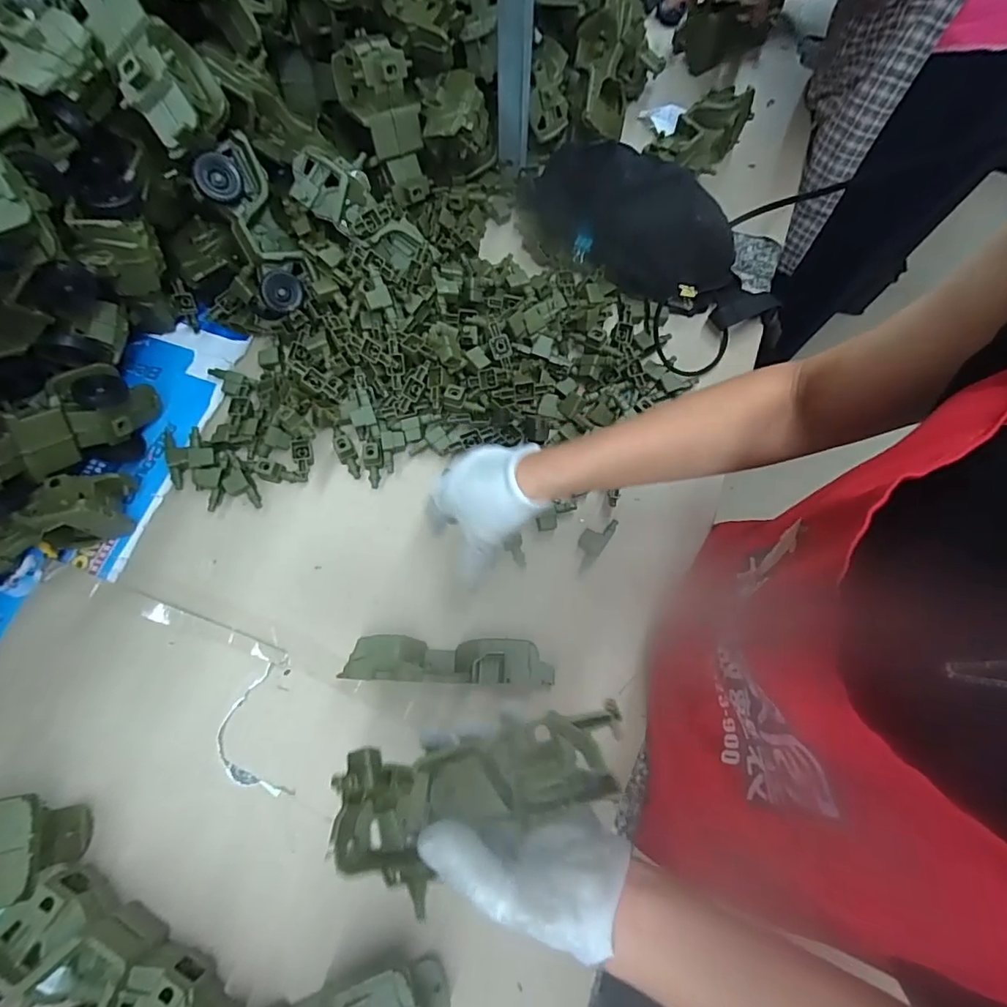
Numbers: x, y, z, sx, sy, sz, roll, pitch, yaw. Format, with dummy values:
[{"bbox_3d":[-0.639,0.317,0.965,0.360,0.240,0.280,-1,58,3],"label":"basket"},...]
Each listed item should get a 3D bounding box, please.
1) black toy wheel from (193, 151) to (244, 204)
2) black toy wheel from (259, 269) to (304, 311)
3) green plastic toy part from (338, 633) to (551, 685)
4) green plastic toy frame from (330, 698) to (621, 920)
[{"bbox_3d":[-0.283,-0.324,0.521,0.043,0.017,0.043,-8,103,-35],"label":"black toy wheel"},{"bbox_3d":[-0.241,-0.231,0.571,0.043,0.012,0.043,-3,98,-25],"label":"black toy wheel"},{"bbox_3d":[-0.048,0.147,0.492,0.185,0.057,0.039,2,72,-1],"label":"green plastic toy part"},{"bbox_3d":[-0.017,0.175,0.319,0.188,0.037,0.078,-20,73,4],"label":"green plastic toy frame"}]

